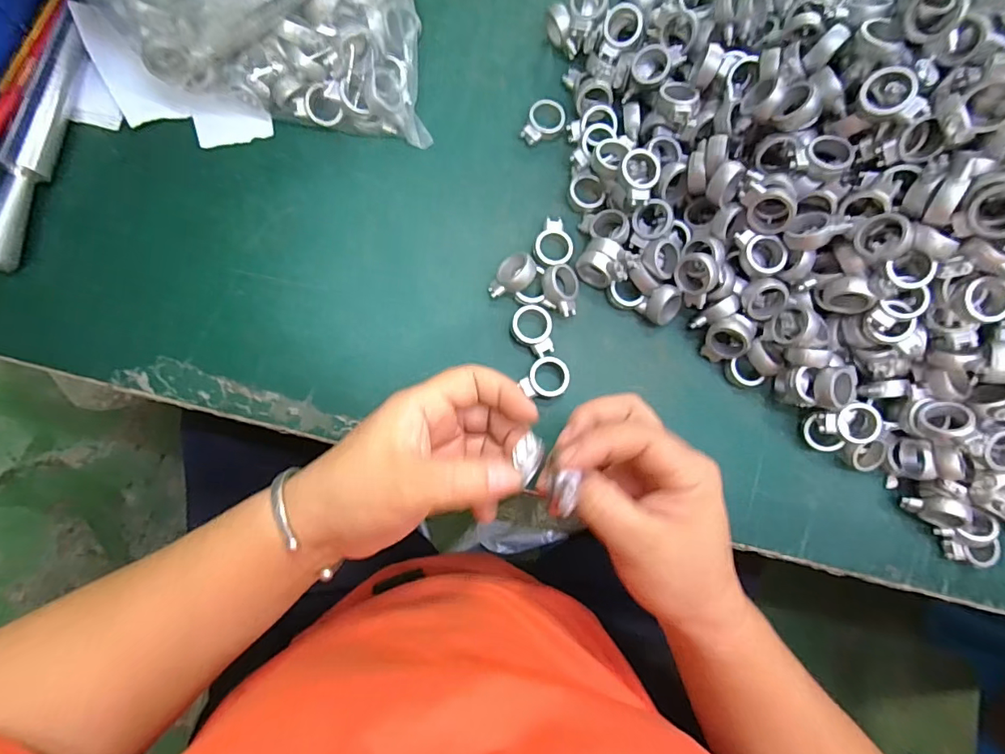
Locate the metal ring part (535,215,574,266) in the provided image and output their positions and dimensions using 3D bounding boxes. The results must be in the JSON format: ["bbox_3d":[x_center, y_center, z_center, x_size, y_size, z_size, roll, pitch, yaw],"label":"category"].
[{"bbox_3d":[0.035,-0.091,0.332,0.025,0.010,0.037,5,81,-4],"label":"metal ring part"}]

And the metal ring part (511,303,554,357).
[{"bbox_3d":[0.022,-0.031,0.321,0.026,0.007,0.034,-32,85,-9],"label":"metal ring part"}]

